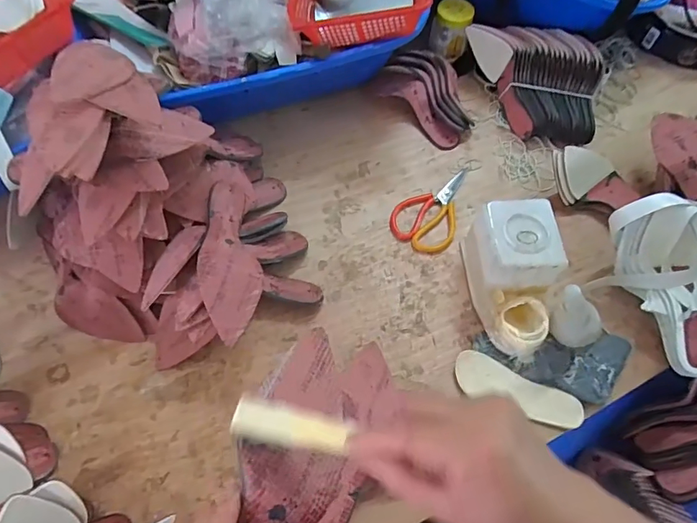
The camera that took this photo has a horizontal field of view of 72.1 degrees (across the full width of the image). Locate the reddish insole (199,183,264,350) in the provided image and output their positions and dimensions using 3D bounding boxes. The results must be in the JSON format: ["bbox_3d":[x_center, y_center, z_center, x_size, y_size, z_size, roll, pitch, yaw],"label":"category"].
[{"bbox_3d":[-0.165,-0.017,0.652,0.077,0.060,0.243,-11,63,-7],"label":"reddish insole"}]

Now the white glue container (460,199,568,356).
[{"bbox_3d":[0.247,0.025,0.702,0.108,0.125,0.204,-5,63,-4],"label":"white glue container"}]

